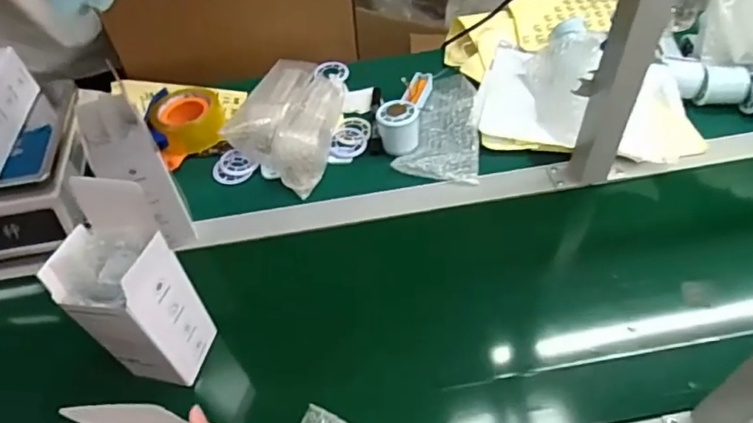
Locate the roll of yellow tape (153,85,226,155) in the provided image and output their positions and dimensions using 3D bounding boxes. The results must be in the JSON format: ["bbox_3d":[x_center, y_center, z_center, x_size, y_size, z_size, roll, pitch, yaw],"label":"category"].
[{"bbox_3d":[-0.276,-0.138,0.853,0.105,0.052,0.081,9,54,9],"label":"roll of yellow tape"}]

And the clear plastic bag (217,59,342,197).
[{"bbox_3d":[-0.120,-0.146,0.831,0.138,0.093,0.250,11,55,10],"label":"clear plastic bag"}]

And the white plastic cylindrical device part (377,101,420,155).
[{"bbox_3d":[0.031,-0.120,0.795,0.057,0.048,0.063,1,54,3],"label":"white plastic cylindrical device part"}]

